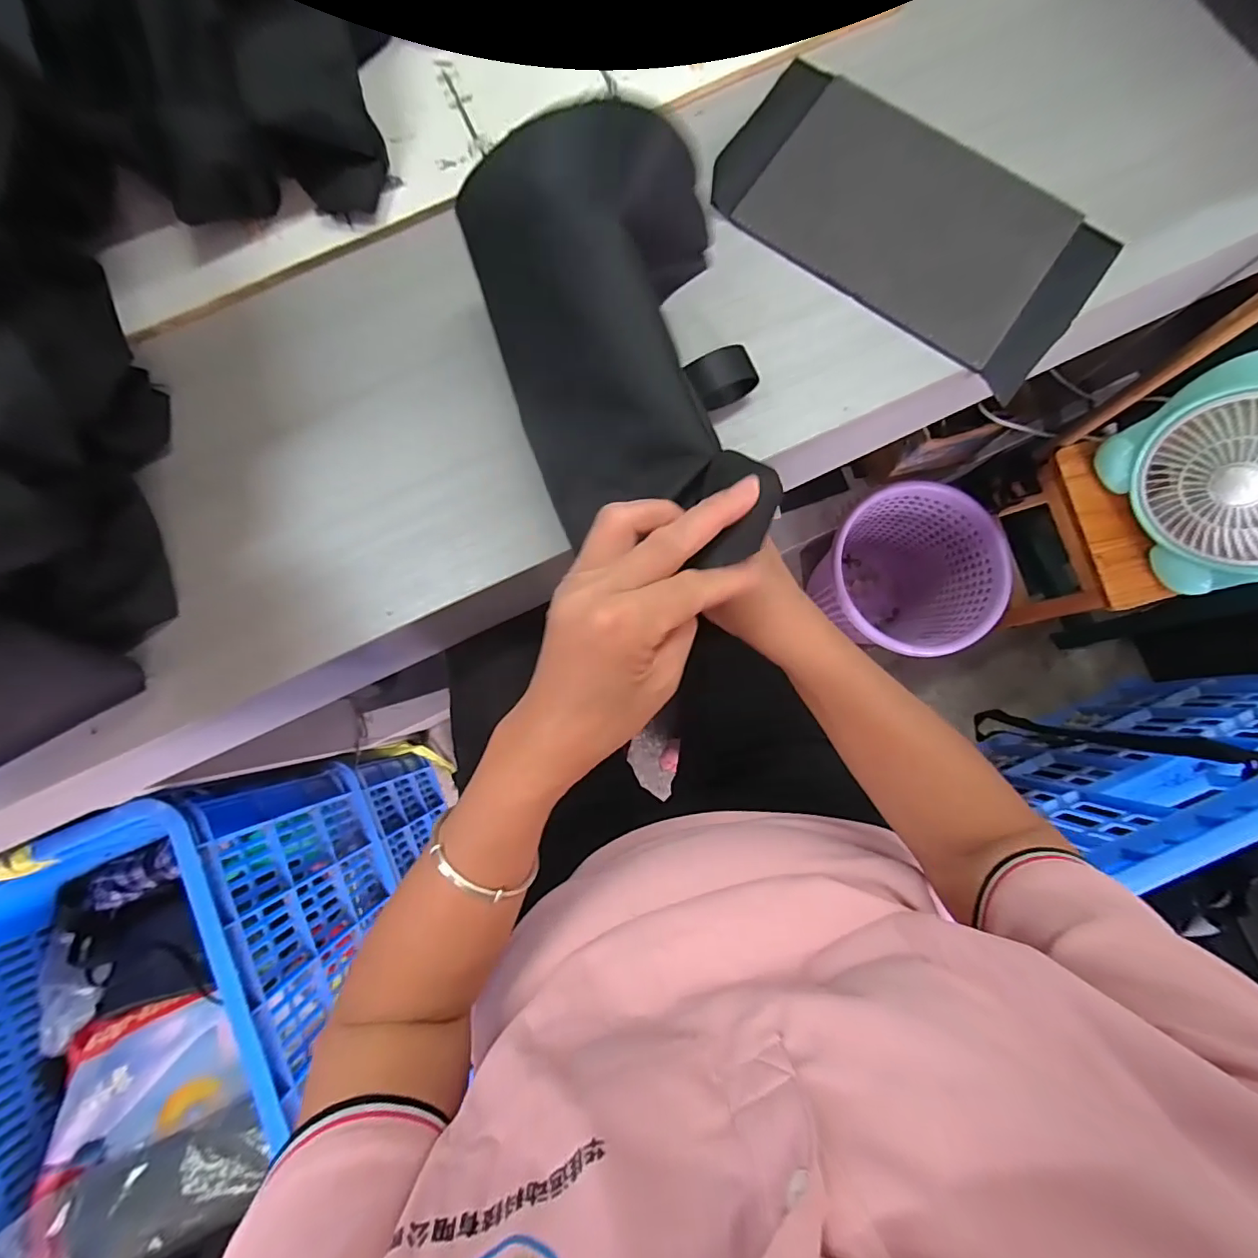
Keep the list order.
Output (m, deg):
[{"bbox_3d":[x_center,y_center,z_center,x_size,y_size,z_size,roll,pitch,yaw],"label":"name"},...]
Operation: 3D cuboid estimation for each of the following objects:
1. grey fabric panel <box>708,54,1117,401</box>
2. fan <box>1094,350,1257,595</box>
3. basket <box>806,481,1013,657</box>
[{"bbox_3d":[0.210,-0.312,0.401,0.286,0.014,0.146,35,85,4],"label":"grey fabric panel"},{"bbox_3d":[0.674,-0.165,0.568,0.088,0.213,0.240,-20,84,-2],"label":"fan"},{"bbox_3d":[0.469,-0.081,0.982,0.266,0.298,0.268,0,83,0],"label":"basket"}]

